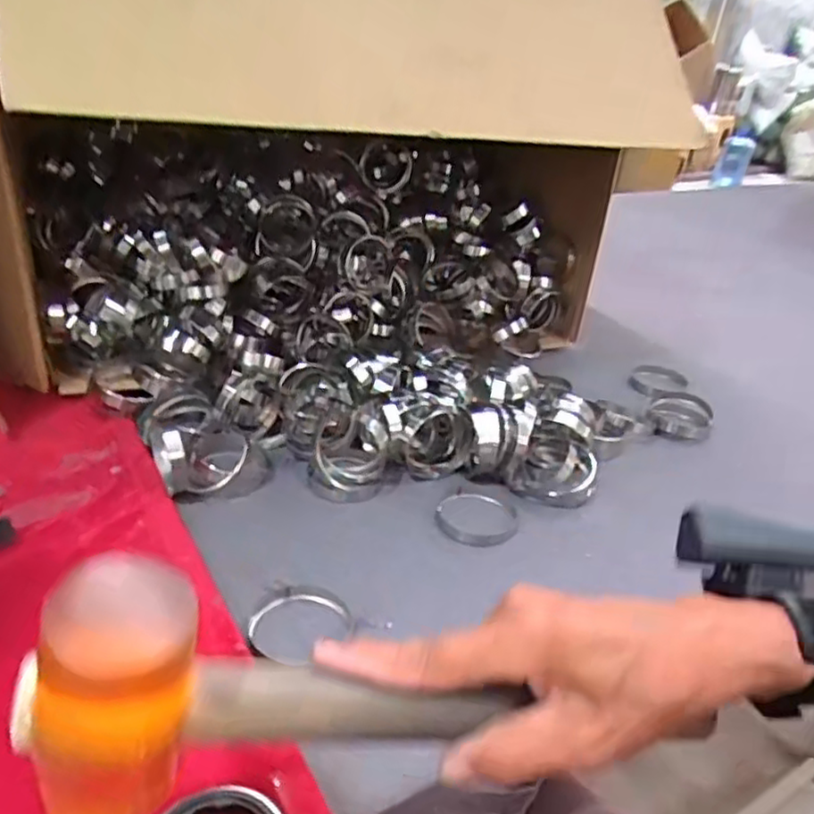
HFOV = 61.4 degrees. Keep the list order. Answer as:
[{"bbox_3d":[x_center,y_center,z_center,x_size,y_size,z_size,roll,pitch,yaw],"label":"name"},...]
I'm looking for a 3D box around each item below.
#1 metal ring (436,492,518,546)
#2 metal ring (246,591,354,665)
[{"bbox_3d":[0.062,0.098,0.610,0.073,0.007,0.077,6,30,-3],"label":"metal ring"},{"bbox_3d":[-0.075,0.157,0.483,0.071,0.014,0.066,13,24,-6],"label":"metal ring"}]

